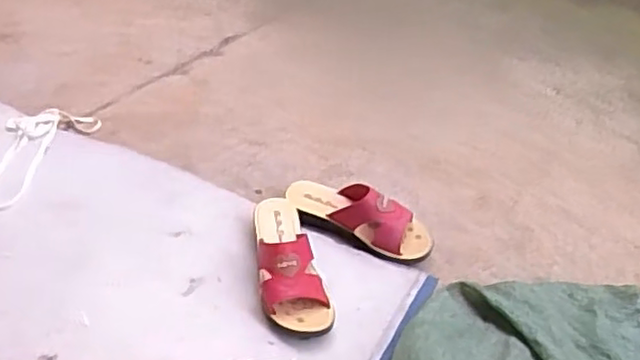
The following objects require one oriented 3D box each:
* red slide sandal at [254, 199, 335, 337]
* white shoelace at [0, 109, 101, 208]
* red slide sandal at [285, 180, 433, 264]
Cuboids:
[{"bbox_3d":[-0.050,0.106,0.918,0.086,0.081,0.227,-13,47,-12],"label":"red slide sandal"},{"bbox_3d":[-0.494,-0.052,1.114,0.132,0.015,0.237,18,46,15],"label":"white shoelace"},{"bbox_3d":[0.056,0.052,0.992,0.228,0.076,0.079,19,49,17],"label":"red slide sandal"}]

